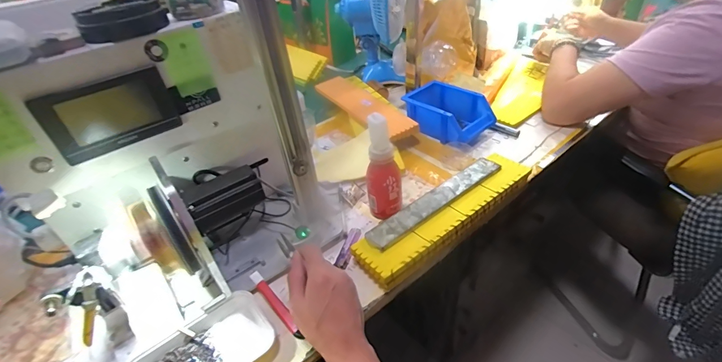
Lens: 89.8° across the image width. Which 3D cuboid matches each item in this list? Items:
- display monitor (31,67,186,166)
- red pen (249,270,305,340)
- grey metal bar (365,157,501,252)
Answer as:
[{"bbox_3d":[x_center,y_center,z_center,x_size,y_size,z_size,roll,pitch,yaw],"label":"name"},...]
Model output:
[{"bbox_3d":[-0.314,-0.085,0.460,0.141,0.084,0.012,-27,43,-23],"label":"display monitor"},{"bbox_3d":[-0.121,0.176,0.517,0.015,0.011,0.123,-32,57,-27],"label":"red pen"},{"bbox_3d":[0.128,0.028,0.598,0.281,0.008,0.043,-30,49,-26],"label":"grey metal bar"}]

